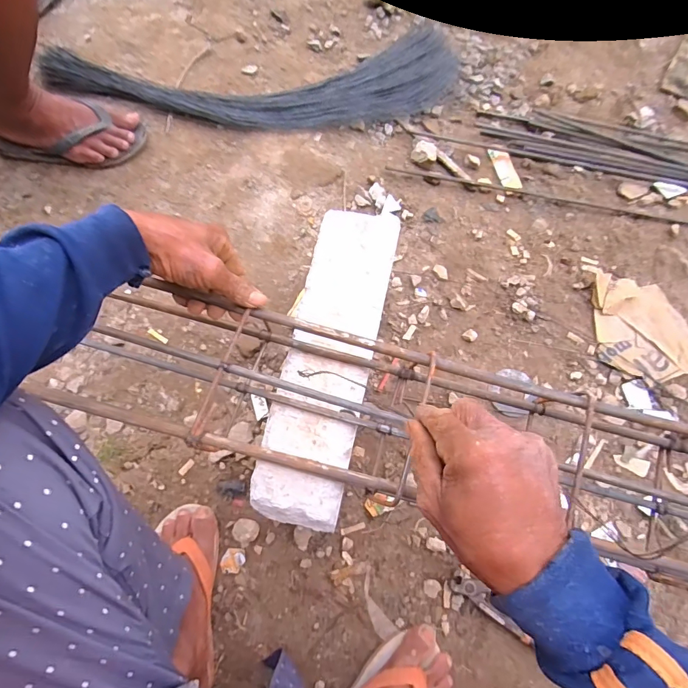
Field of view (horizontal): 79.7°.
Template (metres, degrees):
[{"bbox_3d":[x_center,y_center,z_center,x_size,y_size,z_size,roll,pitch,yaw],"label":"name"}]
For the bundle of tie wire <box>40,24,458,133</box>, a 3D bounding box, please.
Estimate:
[{"bbox_3d":[-0.164,-0.519,0.814,0.800,0.038,0.247,-8,71,-4],"label":"bundle of tie wire"}]

